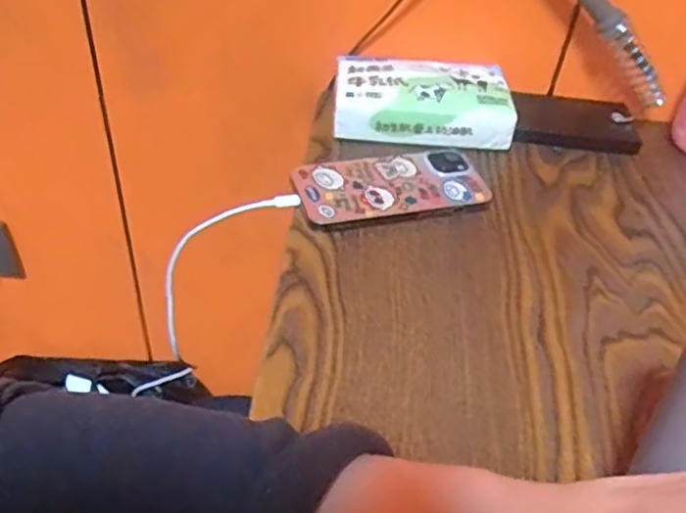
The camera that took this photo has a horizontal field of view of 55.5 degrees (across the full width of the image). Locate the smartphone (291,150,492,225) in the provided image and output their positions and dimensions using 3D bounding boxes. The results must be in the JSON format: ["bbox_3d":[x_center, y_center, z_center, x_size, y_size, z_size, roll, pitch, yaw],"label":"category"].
[{"bbox_3d":[0.037,-0.055,0.496,0.142,0.006,0.067,-11,55,-17],"label":"smartphone"}]

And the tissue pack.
[{"bbox_3d":[0.068,-0.134,0.555,0.148,0.039,0.076,2,43,-5],"label":"tissue pack"}]

